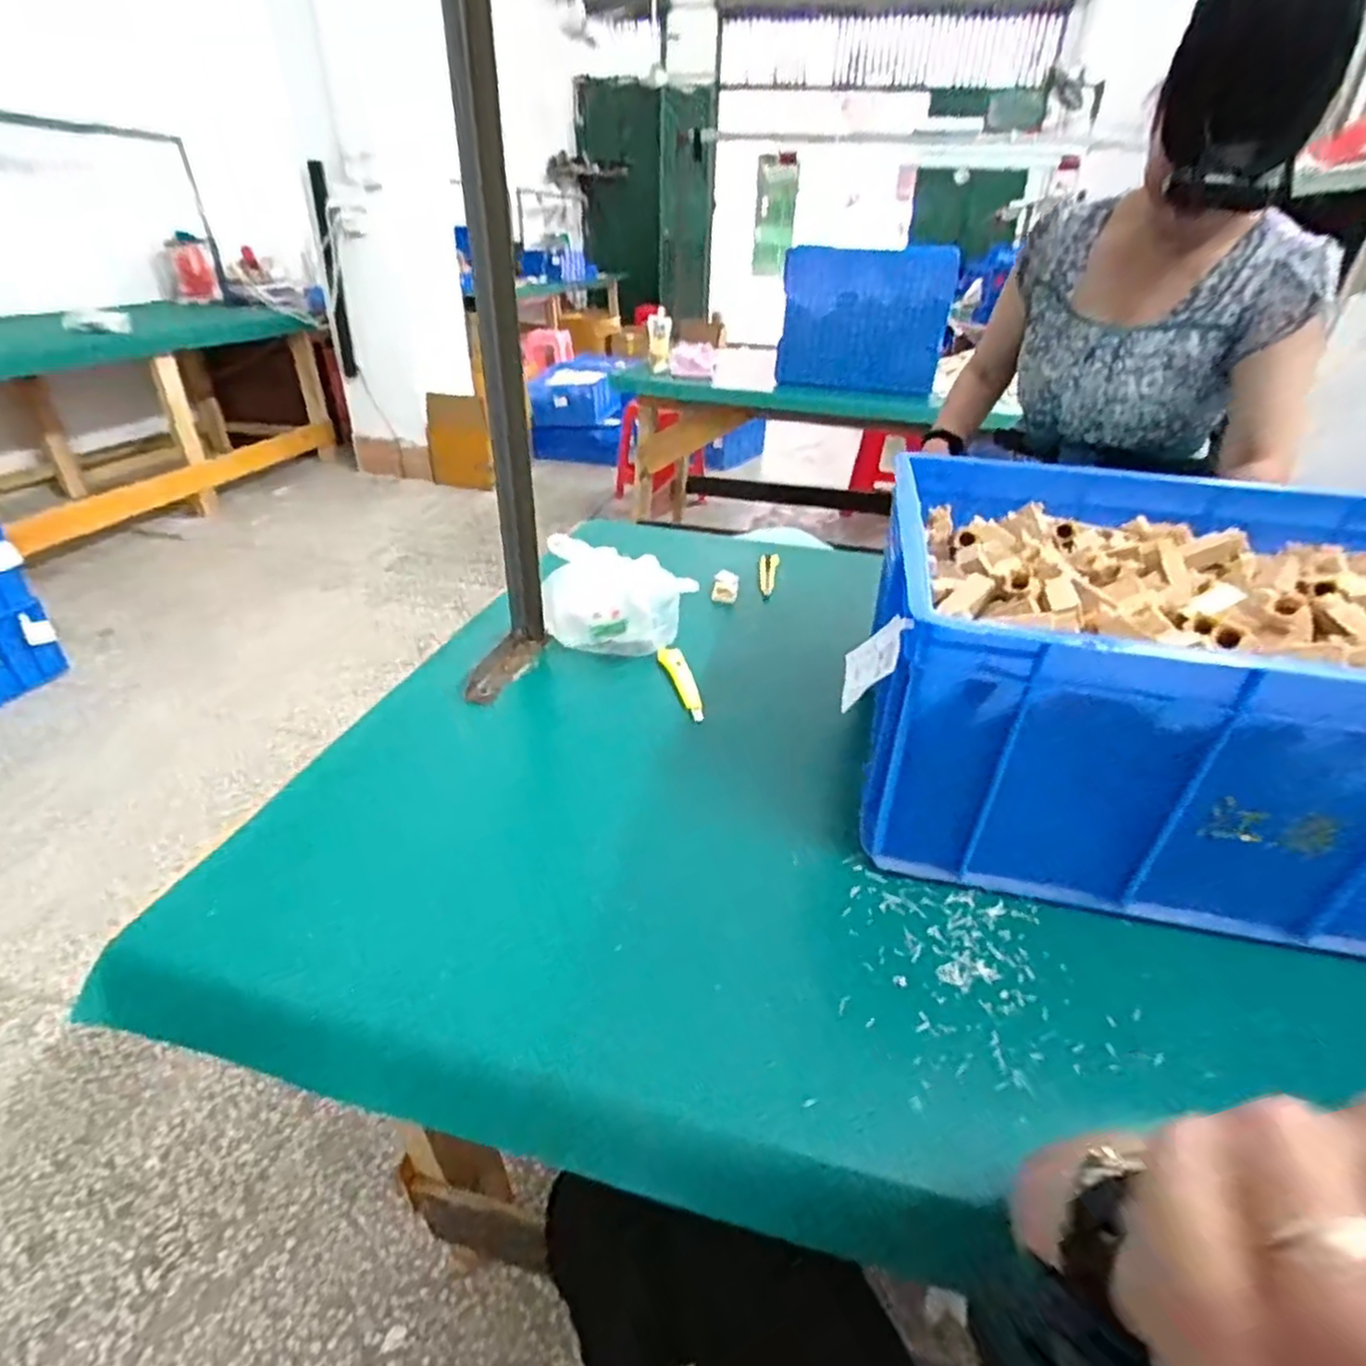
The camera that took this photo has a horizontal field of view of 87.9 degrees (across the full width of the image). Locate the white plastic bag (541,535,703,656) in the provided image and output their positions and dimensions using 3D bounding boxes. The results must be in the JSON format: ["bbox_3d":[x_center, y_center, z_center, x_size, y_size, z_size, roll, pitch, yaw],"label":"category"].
[{"bbox_3d":[-0.075,-0.107,0.843,0.159,0.110,0.105,9,33,11],"label":"white plastic bag"}]

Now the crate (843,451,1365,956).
[{"bbox_3d":[0.431,-0.023,0.624,0.524,0.239,0.407,10,34,13],"label":"crate"}]

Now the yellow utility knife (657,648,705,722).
[{"bbox_3d":[-0.001,-0.001,0.783,0.025,0.013,0.123,-8,34,-14],"label":"yellow utility knife"}]

